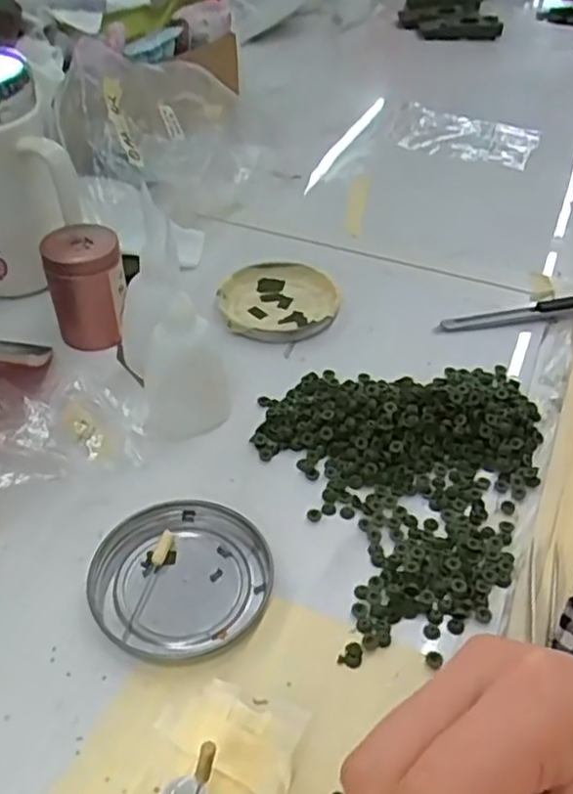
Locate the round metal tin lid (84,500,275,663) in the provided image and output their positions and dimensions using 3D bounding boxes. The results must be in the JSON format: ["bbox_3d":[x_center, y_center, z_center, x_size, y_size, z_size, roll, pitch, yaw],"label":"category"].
[{"bbox_3d":[-0.047,0.080,0.319,0.079,0.008,0.073,1,43,-1],"label":"round metal tin lid"}]

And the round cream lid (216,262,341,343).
[{"bbox_3d":[-0.006,-0.066,0.474,0.078,0.008,0.078,1,43,-1],"label":"round cream lid"}]

